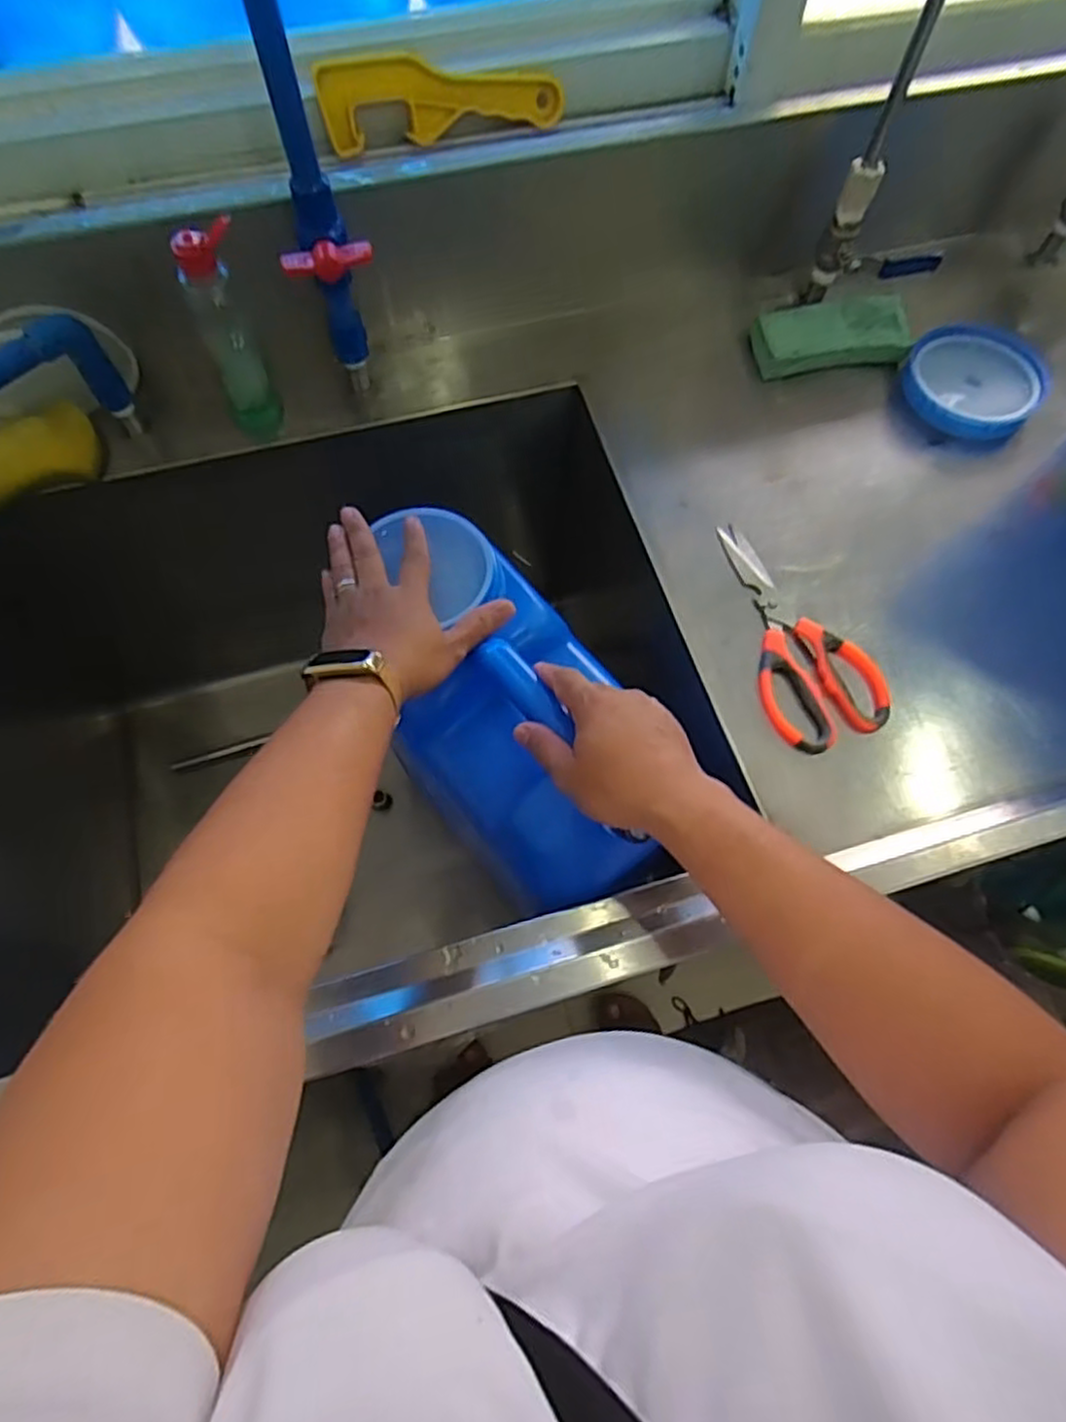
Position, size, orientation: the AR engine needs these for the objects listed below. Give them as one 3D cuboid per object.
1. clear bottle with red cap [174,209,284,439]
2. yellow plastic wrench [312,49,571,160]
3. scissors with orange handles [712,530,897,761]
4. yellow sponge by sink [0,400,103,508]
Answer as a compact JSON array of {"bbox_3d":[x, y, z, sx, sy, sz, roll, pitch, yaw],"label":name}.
[{"bbox_3d":[-0.245,-0.302,0.591,0.054,0.173,0.044,-9,68,-5],"label":"clear bottle with red cap"},{"bbox_3d":[-0.071,-0.498,0.580,0.195,0.056,0.019,-16,69,-7],"label":"yellow plastic wrench"},{"bbox_3d":[0.200,-0.064,0.572,0.090,0.007,0.195,-21,69,-10],"label":"scissors with orange handles"},{"bbox_3d":[-0.424,-0.219,0.610,0.101,0.028,0.073,-28,71,-12],"label":"yellow sponge by sink"}]

